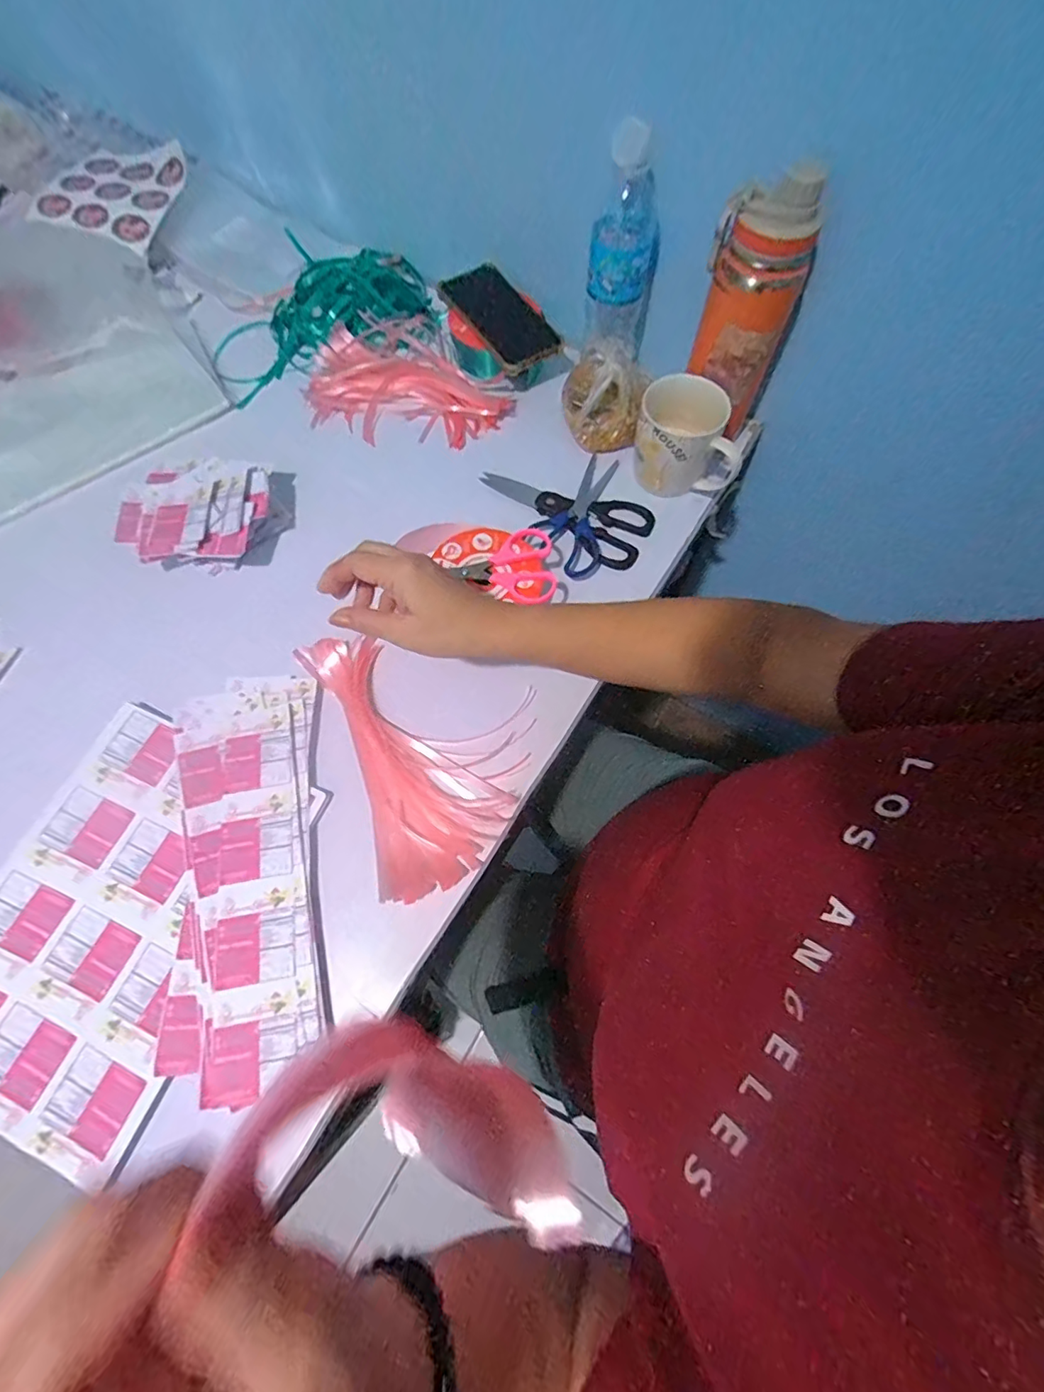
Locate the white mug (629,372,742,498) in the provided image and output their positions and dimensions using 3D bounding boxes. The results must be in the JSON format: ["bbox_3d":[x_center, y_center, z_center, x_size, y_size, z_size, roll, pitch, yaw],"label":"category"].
[{"bbox_3d":[0.170,-0.268,0.553,0.101,0.081,0.094,9,70,4],"label":"white mug"}]

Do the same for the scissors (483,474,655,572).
[{"bbox_3d":[0.045,-0.203,0.576,0.191,0.017,0.078,27,72,10],"label":"scissors"}]

